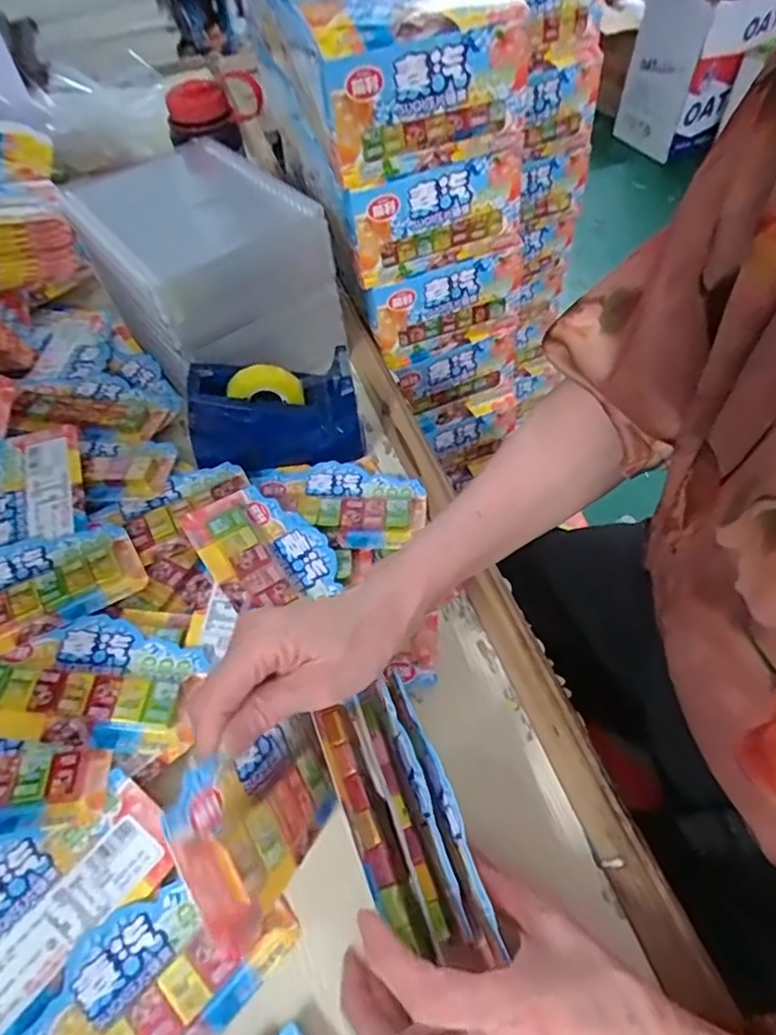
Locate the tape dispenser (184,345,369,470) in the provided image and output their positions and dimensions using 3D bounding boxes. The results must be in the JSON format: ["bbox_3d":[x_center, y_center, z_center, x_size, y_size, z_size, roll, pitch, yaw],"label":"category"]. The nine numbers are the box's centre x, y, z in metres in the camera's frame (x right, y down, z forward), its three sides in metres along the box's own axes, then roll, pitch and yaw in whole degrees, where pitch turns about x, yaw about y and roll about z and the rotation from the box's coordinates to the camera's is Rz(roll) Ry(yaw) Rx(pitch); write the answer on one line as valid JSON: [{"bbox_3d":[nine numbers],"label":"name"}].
[{"bbox_3d":[-0.091,-0.085,0.482,0.136,0.073,0.053,-8,54,-2],"label":"tape dispenser"}]

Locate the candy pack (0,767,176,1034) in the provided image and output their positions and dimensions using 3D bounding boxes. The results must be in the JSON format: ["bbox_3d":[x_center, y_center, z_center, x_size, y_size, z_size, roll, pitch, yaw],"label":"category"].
[{"bbox_3d":[-0.184,0.204,0.315,0.076,0.006,0.141,44,62,6],"label":"candy pack"}]

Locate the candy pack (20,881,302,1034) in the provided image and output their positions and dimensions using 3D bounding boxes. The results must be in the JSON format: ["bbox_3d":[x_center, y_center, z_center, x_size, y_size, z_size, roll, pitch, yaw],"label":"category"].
[{"bbox_3d":[-0.122,0.234,0.299,0.077,0.015,0.141,38,64,26],"label":"candy pack"}]

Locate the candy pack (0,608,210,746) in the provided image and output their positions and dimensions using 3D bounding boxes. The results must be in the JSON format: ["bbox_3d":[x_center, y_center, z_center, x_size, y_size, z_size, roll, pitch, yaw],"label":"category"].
[{"bbox_3d":[-0.189,0.095,0.379,0.139,0.012,0.082,4,52,-1],"label":"candy pack"}]

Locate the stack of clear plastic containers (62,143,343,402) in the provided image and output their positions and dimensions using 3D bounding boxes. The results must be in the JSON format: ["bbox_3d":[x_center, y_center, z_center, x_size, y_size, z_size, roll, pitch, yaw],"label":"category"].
[{"bbox_3d":[-0.157,-0.216,0.530,0.148,0.118,0.200,-34,59,-20],"label":"stack of clear plastic containers"}]

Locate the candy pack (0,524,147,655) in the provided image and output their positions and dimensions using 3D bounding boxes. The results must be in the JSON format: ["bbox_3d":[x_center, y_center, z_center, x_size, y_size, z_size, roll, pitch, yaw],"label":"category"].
[{"bbox_3d":[-0.244,0.047,0.406,0.145,0.016,0.077,-30,58,-18],"label":"candy pack"}]

